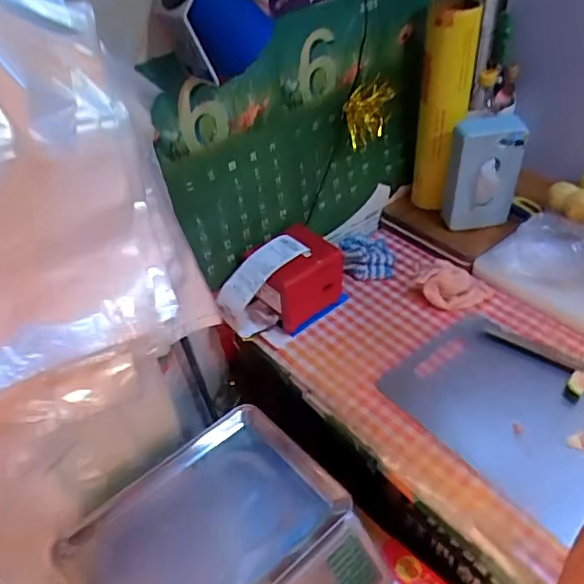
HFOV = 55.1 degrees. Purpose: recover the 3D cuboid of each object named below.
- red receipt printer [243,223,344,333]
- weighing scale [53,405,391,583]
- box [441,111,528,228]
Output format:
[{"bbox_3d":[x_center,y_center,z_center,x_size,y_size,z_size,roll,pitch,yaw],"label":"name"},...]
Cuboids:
[{"bbox_3d":[0.006,-0.032,0.912,0.131,0.095,0.123,-25,46,-21],"label":"red receipt printer"},{"bbox_3d":[-0.084,0.351,0.732,0.336,0.111,0.309,-30,48,-25],"label":"weighing scale"},{"bbox_3d":[0.332,-0.198,0.978,0.123,0.198,0.057,-6,42,-2],"label":"box"}]

